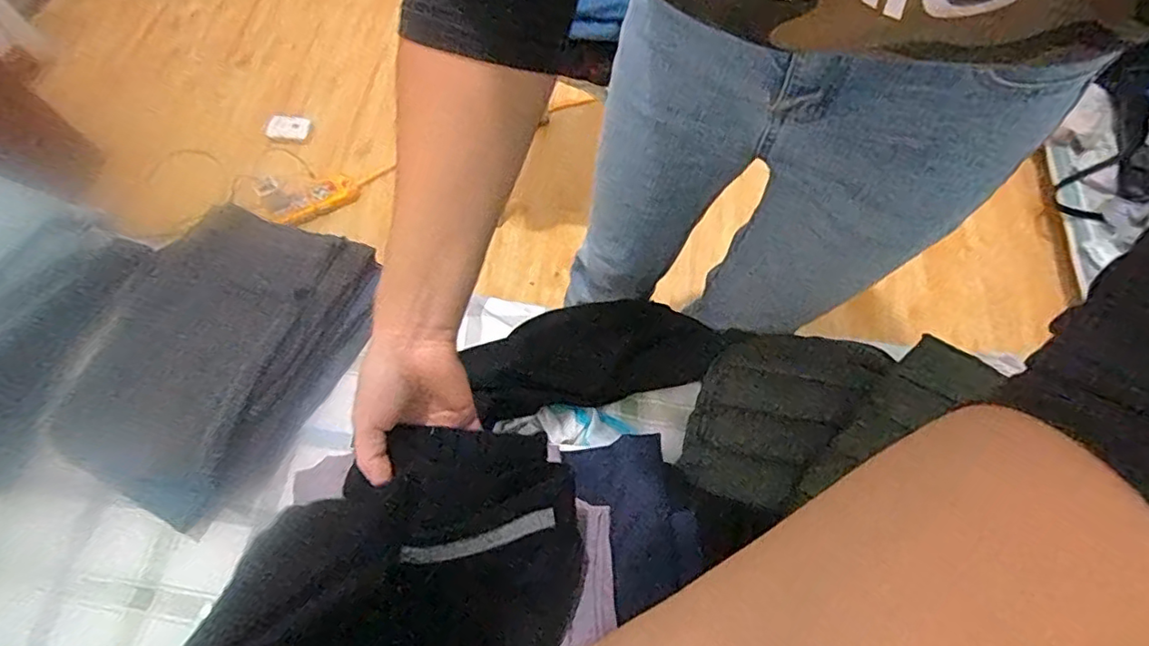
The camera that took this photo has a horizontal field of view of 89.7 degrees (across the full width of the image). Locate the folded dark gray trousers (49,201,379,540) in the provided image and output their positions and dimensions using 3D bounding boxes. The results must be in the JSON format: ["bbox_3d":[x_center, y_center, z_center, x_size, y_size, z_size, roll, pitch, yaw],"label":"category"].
[{"bbox_3d":[-0.362,0.021,0.592,0.196,0.106,0.304,23,68,12],"label":"folded dark gray trousers"}]

